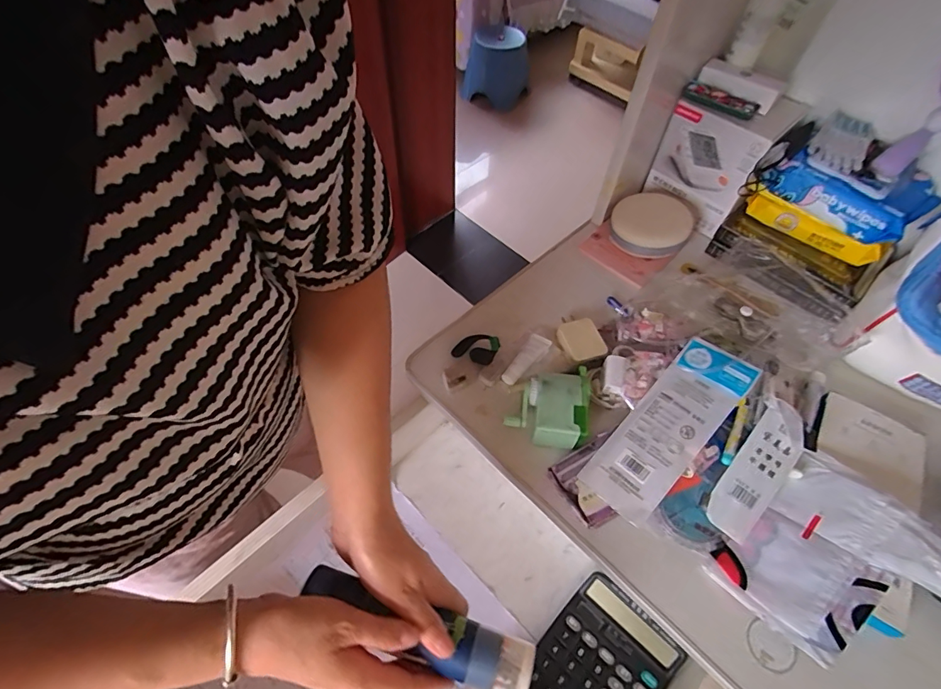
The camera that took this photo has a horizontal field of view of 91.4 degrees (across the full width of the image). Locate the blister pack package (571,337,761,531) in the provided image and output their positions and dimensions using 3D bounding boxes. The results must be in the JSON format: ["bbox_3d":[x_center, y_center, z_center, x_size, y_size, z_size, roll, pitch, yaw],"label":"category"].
[{"bbox_3d":[0.200,0.081,0.464,0.199,0.009,0.072,-46,59,-9],"label":"blister pack package"}]

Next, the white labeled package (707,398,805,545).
[{"bbox_3d":[0.289,0.124,0.460,0.050,0.011,0.146,34,78,18],"label":"white labeled package"}]

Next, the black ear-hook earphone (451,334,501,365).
[{"bbox_3d":[0.008,0.003,0.554,0.052,0.022,0.037,23,59,12],"label":"black ear-hook earphone"}]

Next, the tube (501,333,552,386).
[{"bbox_3d":[0.065,0.016,0.545,0.025,0.014,0.076,34,62,19],"label":"tube"}]

